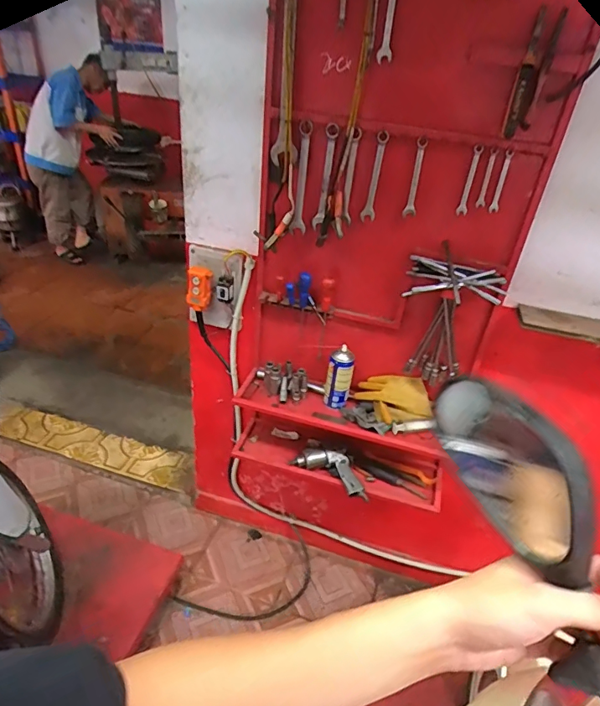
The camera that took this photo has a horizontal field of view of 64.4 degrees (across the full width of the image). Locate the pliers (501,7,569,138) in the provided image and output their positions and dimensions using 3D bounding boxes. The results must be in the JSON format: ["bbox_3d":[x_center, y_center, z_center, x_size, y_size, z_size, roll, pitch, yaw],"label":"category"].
[{"bbox_3d":[0.399,-0.475,0.823,0.049,0.181,0.035,19,36,19],"label":"pliers"}]

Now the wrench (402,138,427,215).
[{"bbox_3d":[0.237,-0.355,0.974,0.027,0.153,0.010,17,35,17],"label":"wrench"}]

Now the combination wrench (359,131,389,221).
[{"bbox_3d":[0.156,-0.368,1.001,0.032,0.175,0.013,8,34,2],"label":"combination wrench"}]

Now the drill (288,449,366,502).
[{"bbox_3d":[0.092,0.319,1.300,0.225,0.054,0.090,22,37,23],"label":"drill"}]

